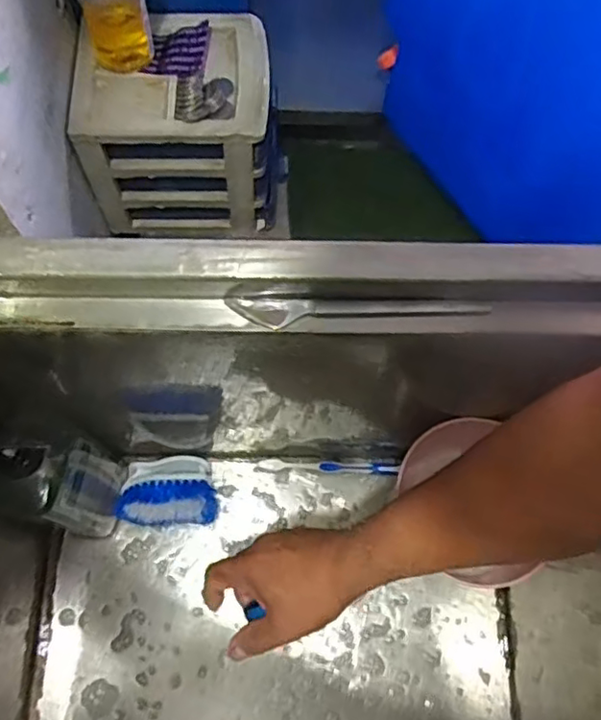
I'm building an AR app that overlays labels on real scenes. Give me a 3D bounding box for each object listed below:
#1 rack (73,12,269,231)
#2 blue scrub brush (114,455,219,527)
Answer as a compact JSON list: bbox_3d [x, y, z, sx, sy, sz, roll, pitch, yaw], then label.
[{"bbox_3d":[-0.115,-0.223,0.610,0.163,0.150,0.132,0,70,-2],"label":"rack"},{"bbox_3d":[-0.151,0.148,0.712,0.114,0.055,0.079,0,70,-2],"label":"blue scrub brush"}]

